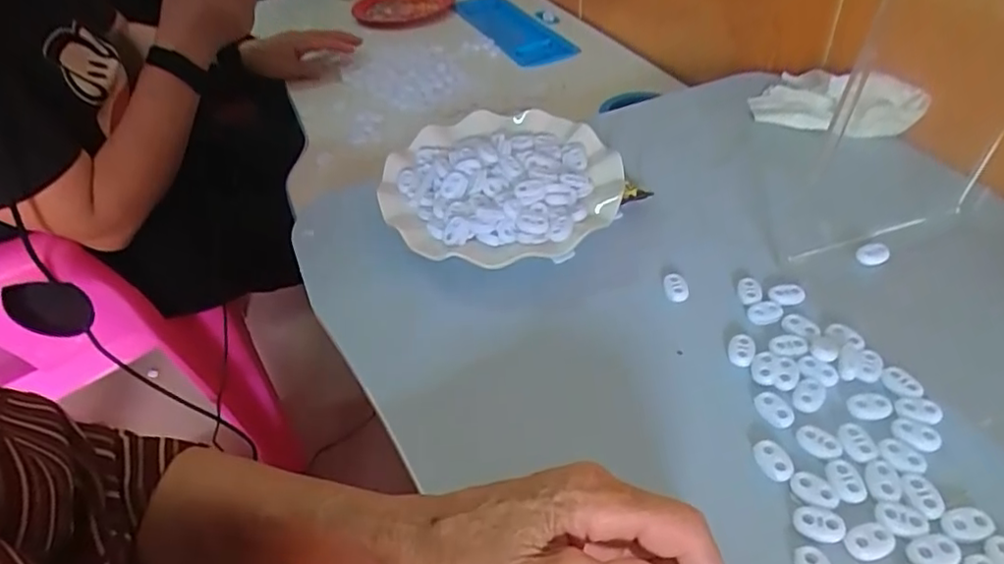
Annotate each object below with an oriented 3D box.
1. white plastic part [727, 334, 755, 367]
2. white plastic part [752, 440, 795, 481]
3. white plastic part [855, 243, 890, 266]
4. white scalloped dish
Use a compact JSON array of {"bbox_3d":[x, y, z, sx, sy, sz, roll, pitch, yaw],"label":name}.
[{"bbox_3d":[0.141,0.040,0.366,0.015,0.004,0.021,12,45,20],"label":"white plastic part"},{"bbox_3d":[0.138,0.090,0.316,0.015,0.004,0.022,-17,43,-10],"label":"white plastic part"},{"bbox_3d":[0.243,-0.018,0.406,0.022,0.014,0.004,-8,7,-3],"label":"white plastic part"},{"bbox_3d":[0.000,-0.071,0.464,0.167,0.043,0.165,-4,42,4],"label":"white scalloped dish"}]

